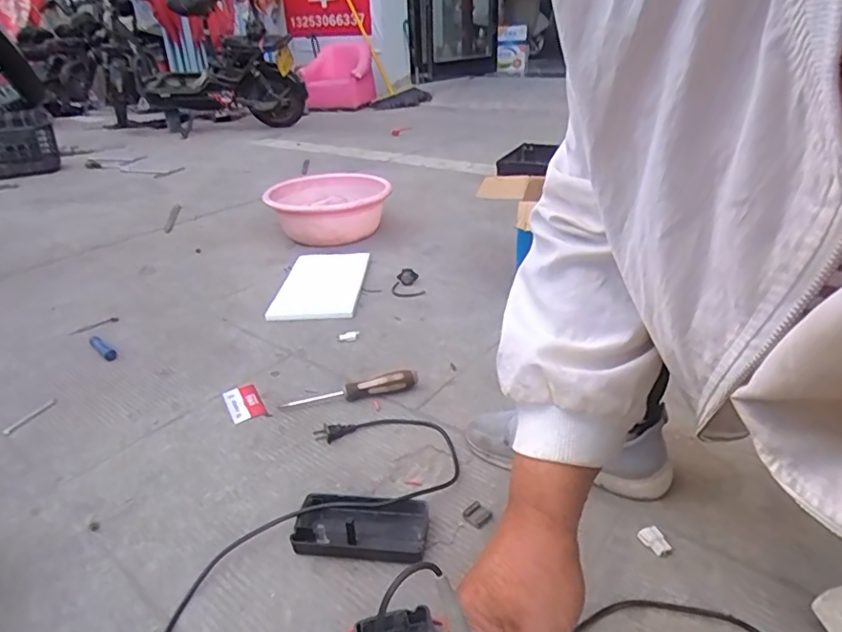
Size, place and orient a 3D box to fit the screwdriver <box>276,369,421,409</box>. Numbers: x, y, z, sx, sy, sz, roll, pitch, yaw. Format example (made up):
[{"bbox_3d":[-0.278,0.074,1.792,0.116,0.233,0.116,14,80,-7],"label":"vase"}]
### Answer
[{"bbox_3d":[-0.107,0.112,0.833,0.210,0.029,0.037,-7,28,-10],"label":"screwdriver"}]

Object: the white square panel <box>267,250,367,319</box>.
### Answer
[{"bbox_3d":[-0.225,-0.075,1.217,0.180,0.015,0.336,-1,27,1],"label":"white square panel"}]

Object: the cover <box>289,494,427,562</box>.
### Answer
[{"bbox_3d":[-0.066,0.236,0.604,0.142,0.028,0.072,2,27,8],"label":"cover"}]

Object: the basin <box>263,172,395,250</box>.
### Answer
[{"bbox_3d":[-0.262,-0.311,1.553,0.337,0.132,0.381,-7,28,-9],"label":"basin"}]

